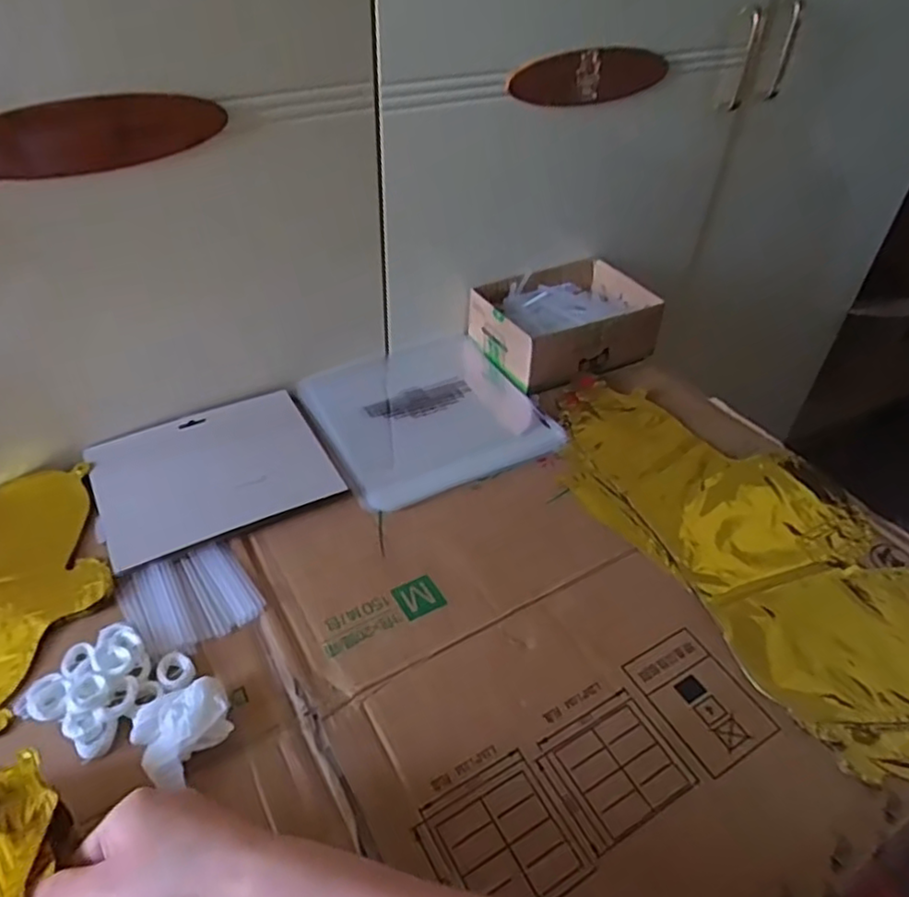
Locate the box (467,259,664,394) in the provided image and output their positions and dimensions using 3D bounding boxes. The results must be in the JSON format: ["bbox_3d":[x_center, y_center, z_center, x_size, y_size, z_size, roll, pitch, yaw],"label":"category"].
[{"bbox_3d":[0.128,-0.144,0.761,0.195,0.066,0.136,-21,48,-24],"label":"box"}]

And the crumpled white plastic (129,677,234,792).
[{"bbox_3d":[-0.168,0.178,0.416,0.055,0.026,0.059,1,42,-1],"label":"crumpled white plastic"}]

